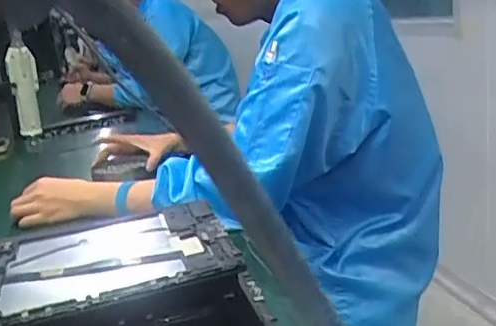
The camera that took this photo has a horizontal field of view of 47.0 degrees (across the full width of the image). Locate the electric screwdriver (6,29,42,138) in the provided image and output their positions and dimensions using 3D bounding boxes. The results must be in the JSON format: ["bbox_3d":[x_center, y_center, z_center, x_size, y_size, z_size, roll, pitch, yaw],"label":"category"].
[{"bbox_3d":[-0.368,-0.127,0.945,0.044,0.162,0.047,-14,17,-25],"label":"electric screwdriver"}]

